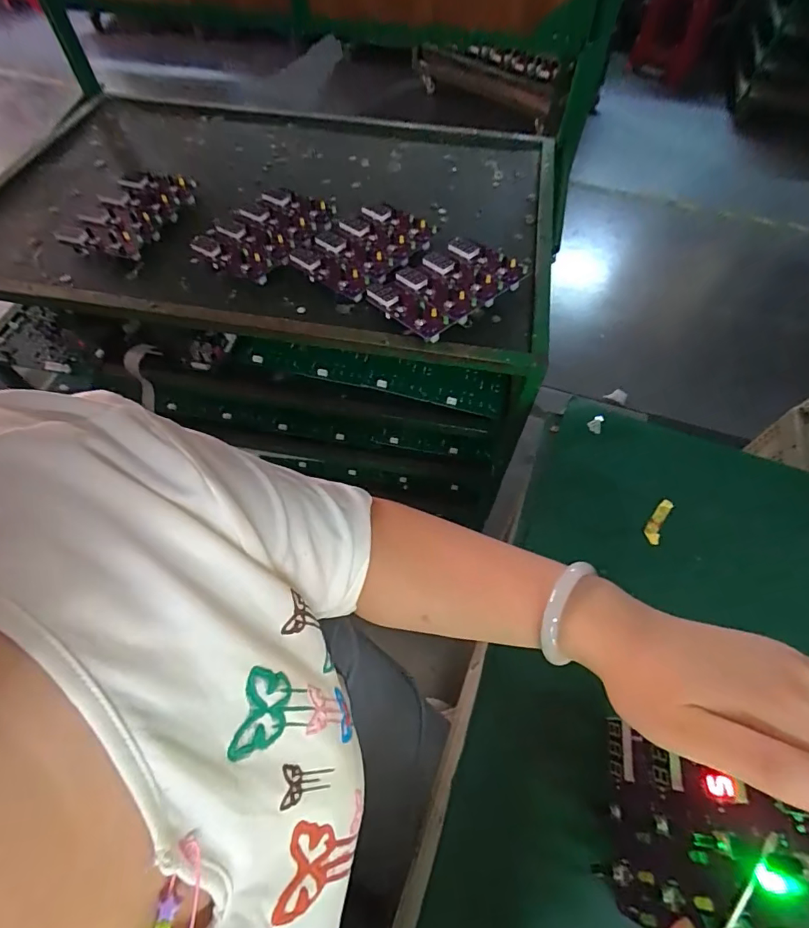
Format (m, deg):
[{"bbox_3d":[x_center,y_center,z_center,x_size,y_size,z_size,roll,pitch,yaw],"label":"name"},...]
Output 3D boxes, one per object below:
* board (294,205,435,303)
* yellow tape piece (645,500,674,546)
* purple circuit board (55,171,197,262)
[{"bbox_3d":[-0.053,-0.300,0.625,0.124,0.018,0.175,32,64,17],"label":"board"},{"bbox_3d":[0.249,0.056,0.455,0.015,0.006,0.051,29,63,16],"label":"yellow tape piece"},{"bbox_3d":[-0.394,-0.364,0.678,0.115,0.031,0.193,18,61,10],"label":"purple circuit board"}]

